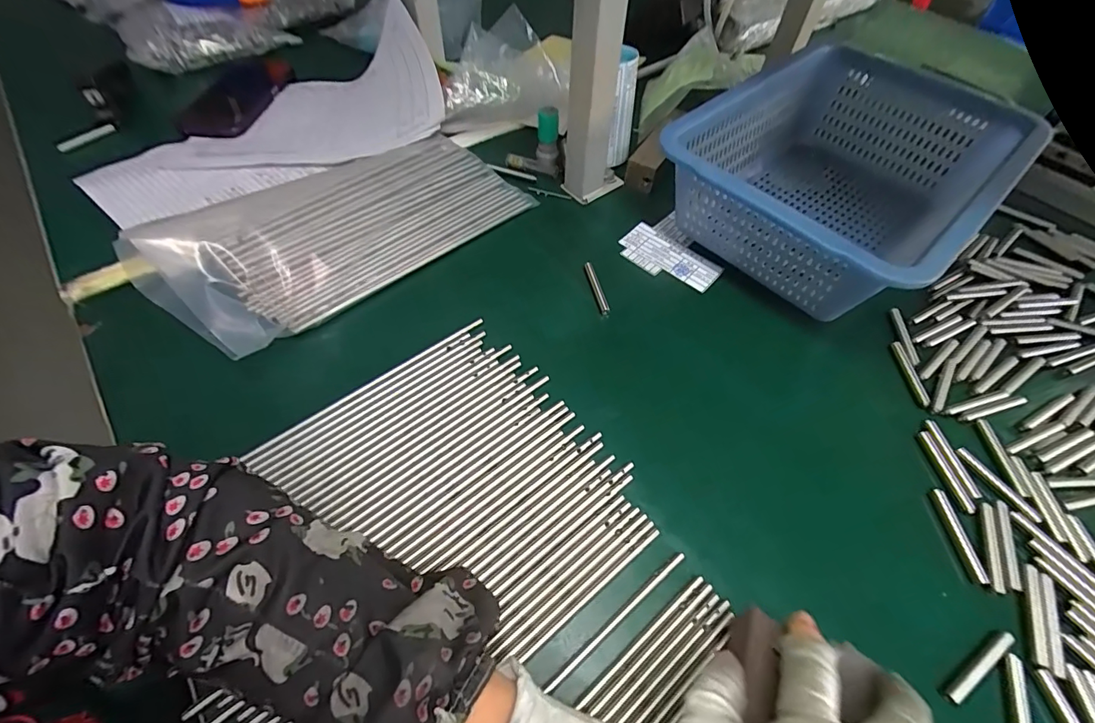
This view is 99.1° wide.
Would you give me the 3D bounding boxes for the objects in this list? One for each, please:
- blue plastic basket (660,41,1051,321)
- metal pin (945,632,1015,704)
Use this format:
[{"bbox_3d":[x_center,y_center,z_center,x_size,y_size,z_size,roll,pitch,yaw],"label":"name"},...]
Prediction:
[{"bbox_3d":[0.267,-0.170,0.431,0.306,0.093,0.218,-37,65,-24],"label":"blue plastic basket"},{"bbox_3d":[0.243,0.169,0.260,0.056,0.005,0.008,-26,61,-19],"label":"metal pin"}]

